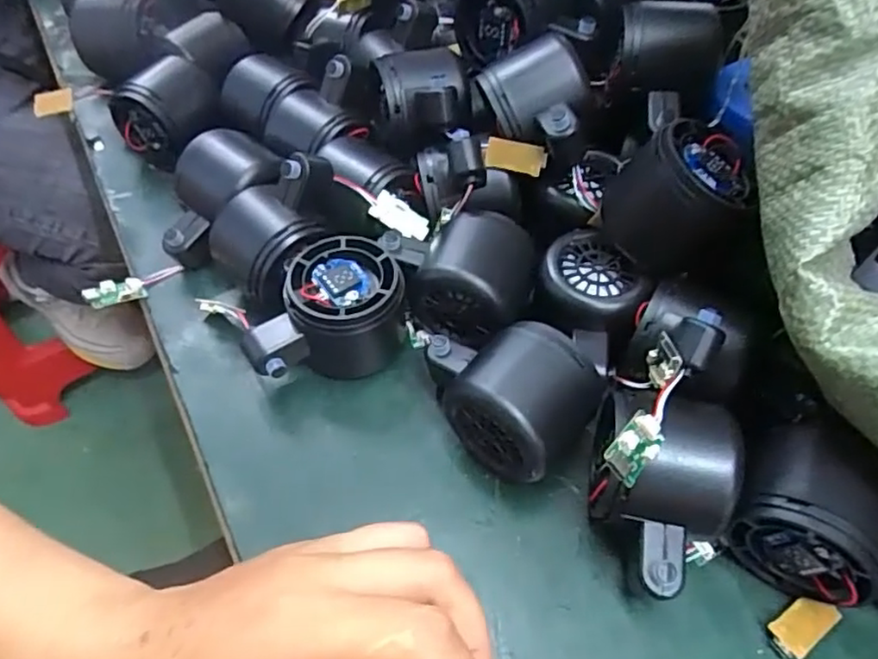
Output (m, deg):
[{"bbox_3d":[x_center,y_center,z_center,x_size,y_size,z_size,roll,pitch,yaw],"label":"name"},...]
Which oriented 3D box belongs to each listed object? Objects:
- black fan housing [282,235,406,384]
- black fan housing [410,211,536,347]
[{"bbox_3d":[-0.047,-0.008,0.336,0.059,0.054,0.061,-7,53,-6],"label":"black fan housing"},{"bbox_3d":[0.019,-0.028,0.337,0.058,0.047,0.057,23,56,16],"label":"black fan housing"}]

